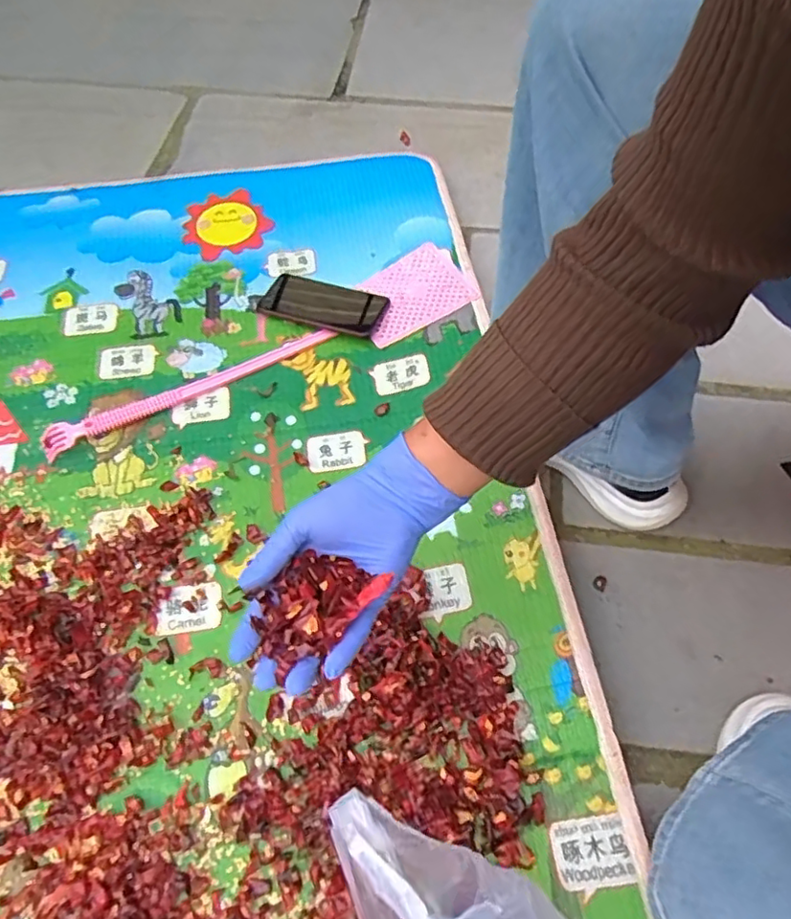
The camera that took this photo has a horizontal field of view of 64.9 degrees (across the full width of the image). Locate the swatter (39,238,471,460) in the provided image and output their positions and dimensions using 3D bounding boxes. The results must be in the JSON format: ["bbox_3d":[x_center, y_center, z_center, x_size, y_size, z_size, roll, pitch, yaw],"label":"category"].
[{"bbox_3d":[-0.154,-0.138,0.764,0.544,0.033,0.124,-26,65,-15],"label":"swatter"}]

